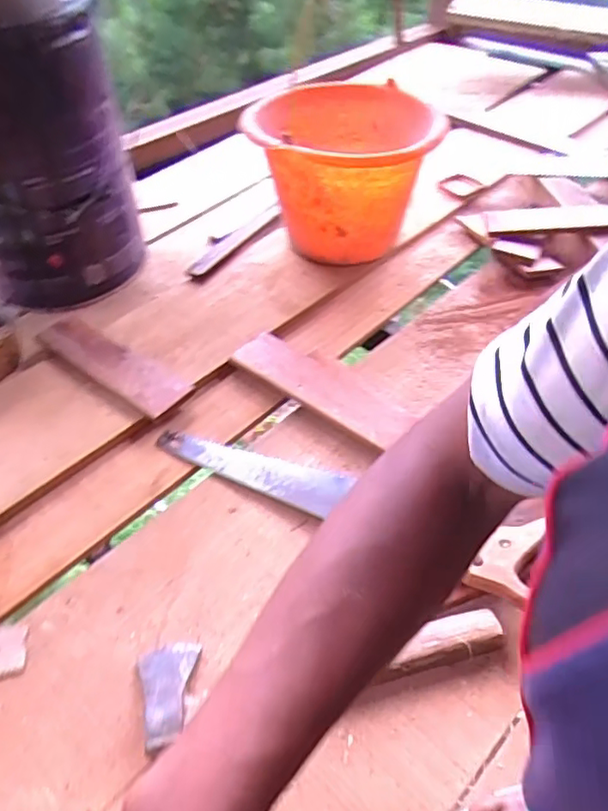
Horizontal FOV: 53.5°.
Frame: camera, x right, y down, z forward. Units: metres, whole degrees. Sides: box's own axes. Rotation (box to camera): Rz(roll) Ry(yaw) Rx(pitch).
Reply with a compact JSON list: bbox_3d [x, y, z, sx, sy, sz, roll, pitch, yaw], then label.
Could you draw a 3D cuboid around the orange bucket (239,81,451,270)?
[{"bbox_3d":[0.080,-0.372,0.991,0.264,0.231,0.334,21,51,18],"label":"orange bucket"}]

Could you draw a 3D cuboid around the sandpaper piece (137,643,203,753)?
[{"bbox_3d":[-0.121,0.249,0.523,0.050,0.008,0.094,-2,34,-2],"label":"sandpaper piece"}]

